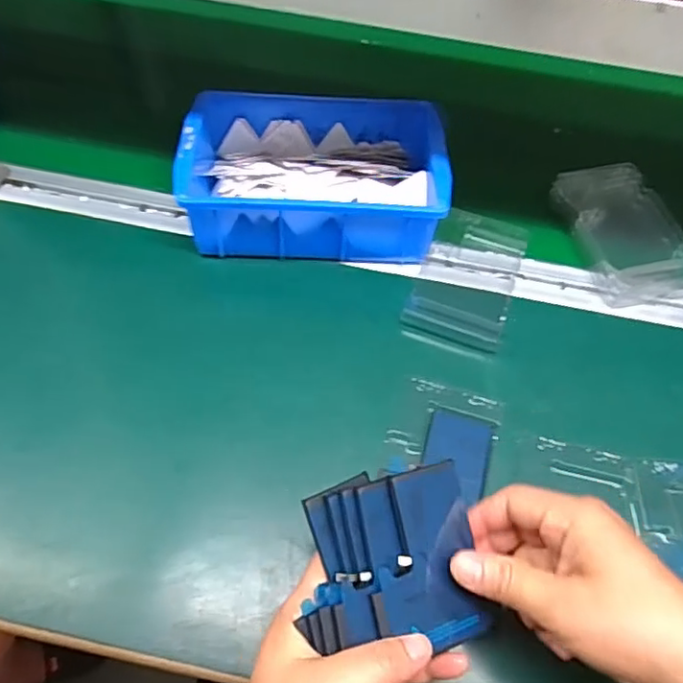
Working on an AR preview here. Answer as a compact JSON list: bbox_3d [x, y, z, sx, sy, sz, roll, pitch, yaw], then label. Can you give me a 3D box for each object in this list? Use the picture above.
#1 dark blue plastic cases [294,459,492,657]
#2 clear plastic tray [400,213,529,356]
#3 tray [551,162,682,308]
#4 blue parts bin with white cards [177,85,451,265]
[{"bbox_3d":[0.026,0.112,0.304,0.091,0.016,0.085,-5,78,-19],"label":"dark blue plastic cases"},{"bbox_3d":[0.099,-0.049,0.470,0.073,0.013,0.142,19,58,8],"label":"clear plastic tray"},{"bbox_3d":[0.239,-0.092,0.497,0.086,0.028,0.123,-10,59,-10],"label":"tray"},{"bbox_3d":[-0.022,-0.138,0.488,0.202,0.063,0.141,2,57,-3],"label":"blue parts bin with white cards"}]

